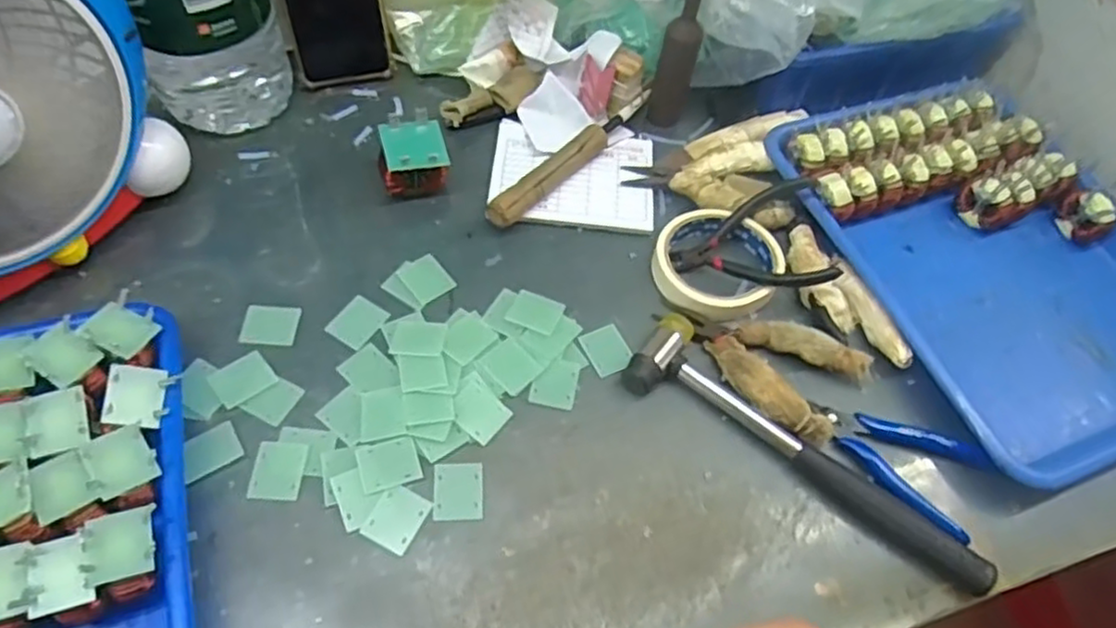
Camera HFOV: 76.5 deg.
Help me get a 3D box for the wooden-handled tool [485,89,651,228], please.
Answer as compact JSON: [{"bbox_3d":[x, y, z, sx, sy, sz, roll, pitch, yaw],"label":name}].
[{"bbox_3d":[0.014,-0.125,0.568,0.021,0.022,0.185,37,62,17],"label":"wooden-handled tool"}]

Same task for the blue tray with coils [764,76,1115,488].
[{"bbox_3d":[0.341,-0.048,0.540,0.246,0.035,0.322,-17,61,-15],"label":"blue tray with coils"}]

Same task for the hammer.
[{"bbox_3d":[0.153,0.095,0.449,0.245,0.024,0.059,38,63,18],"label":"hammer"}]

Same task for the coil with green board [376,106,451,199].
[{"bbox_3d":[-0.111,-0.119,0.544,0.049,0.046,0.053,-8,59,-10],"label":"coil with green board"}]

